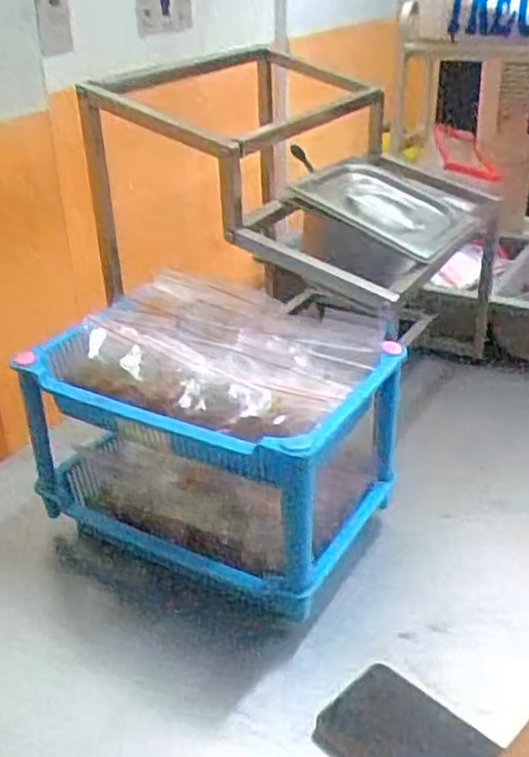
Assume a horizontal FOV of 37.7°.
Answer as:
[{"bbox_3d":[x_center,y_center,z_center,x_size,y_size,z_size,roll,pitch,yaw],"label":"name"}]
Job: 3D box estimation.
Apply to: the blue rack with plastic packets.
[{"bbox_3d":[-0.044,0.045,0.723,0.296,0.179,0.198,14,33,24],"label":"blue rack with plastic packets"}]

